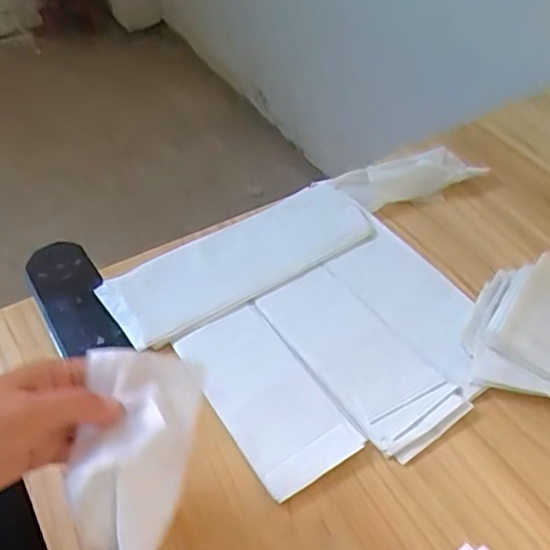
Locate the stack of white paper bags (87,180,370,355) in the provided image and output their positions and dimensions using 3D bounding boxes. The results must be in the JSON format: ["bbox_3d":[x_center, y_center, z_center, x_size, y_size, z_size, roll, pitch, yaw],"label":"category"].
[{"bbox_3d":[-0.030,-0.018,0.563,0.262,0.012,0.092,-27,53,-25],"label":"stack of white paper bags"}]

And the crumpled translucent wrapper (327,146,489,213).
[{"bbox_3d":[0.147,-0.105,0.648,0.152,0.018,0.067,-18,49,-17],"label":"crumpled translucent wrapper"}]

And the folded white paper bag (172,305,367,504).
[{"bbox_3d":[-0.009,0.092,0.467,0.080,0.007,0.161,-25,52,-23],"label":"folded white paper bag"}]

